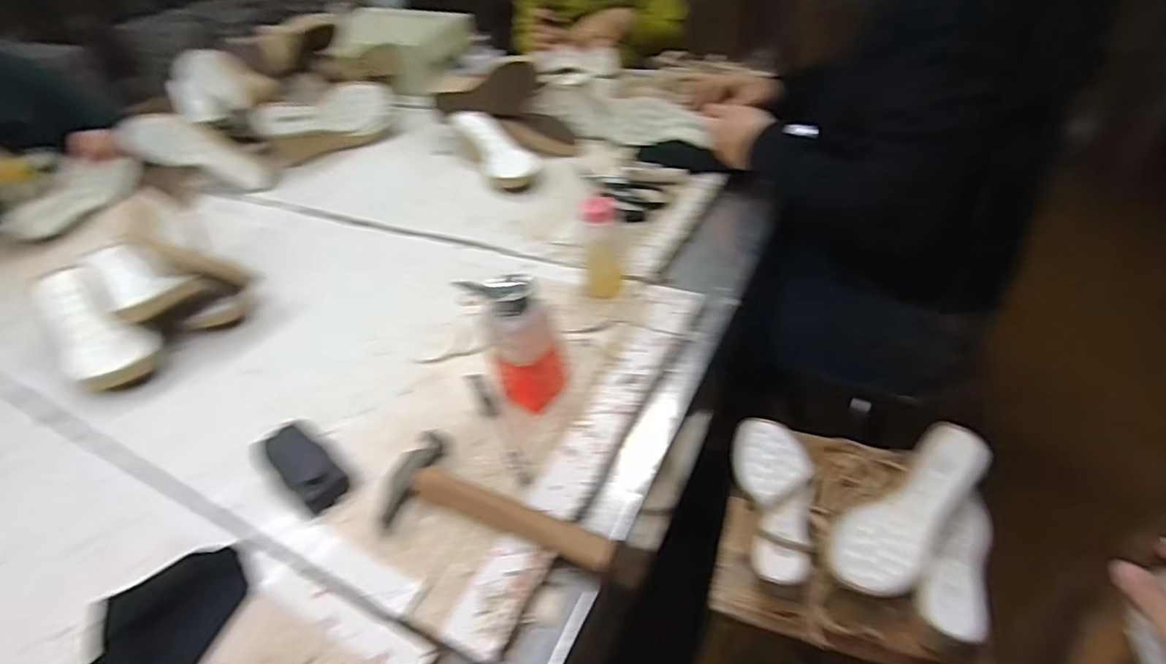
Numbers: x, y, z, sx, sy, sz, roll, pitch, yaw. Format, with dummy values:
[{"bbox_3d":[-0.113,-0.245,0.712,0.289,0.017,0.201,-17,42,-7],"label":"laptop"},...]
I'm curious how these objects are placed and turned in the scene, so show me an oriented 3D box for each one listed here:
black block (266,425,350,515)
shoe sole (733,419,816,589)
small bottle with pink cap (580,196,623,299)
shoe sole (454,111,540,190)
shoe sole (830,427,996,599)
[{"bbox_3d":[-0.257,0.121,0.528,0.102,0.025,0.038,28,52,33],"label":"black block"},{"bbox_3d":[0.226,0.188,0.661,0.082,0.056,0.220,-1,42,7],"label":"shoe sole"},{"bbox_3d":[0.023,-0.093,0.646,0.040,0.115,0.035,-4,42,4],"label":"small bottle with pink cap"},{"bbox_3d":[-0.148,-0.308,0.968,0.078,0.028,0.226,-26,59,-20],"label":"shoe sole"},{"bbox_3d":[0.341,0.187,0.601,0.223,0.056,0.080,-40,50,-14],"label":"shoe sole"}]

